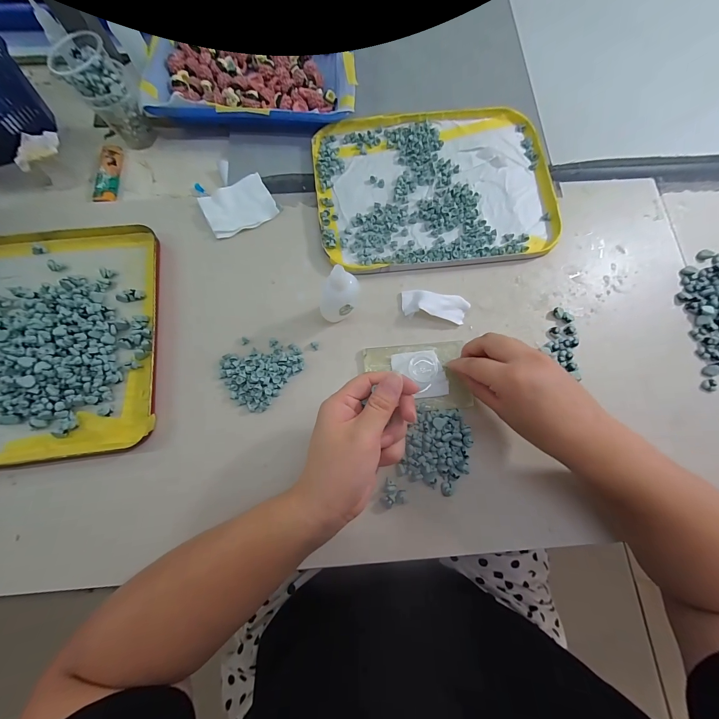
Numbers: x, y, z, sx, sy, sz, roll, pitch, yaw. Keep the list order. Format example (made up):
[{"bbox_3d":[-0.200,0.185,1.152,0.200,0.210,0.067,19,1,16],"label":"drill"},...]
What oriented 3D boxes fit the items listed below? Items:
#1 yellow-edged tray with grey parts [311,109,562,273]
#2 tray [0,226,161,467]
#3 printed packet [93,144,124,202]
[{"bbox_3d":[0.088,-0.206,0.365,0.272,0.011,0.207,-8,78,-3],"label":"yellow-edged tray with grey parts"},{"bbox_3d":[-0.328,-0.022,0.305,0.241,0.027,0.237,-7,78,-3],"label":"tray"},{"bbox_3d":[-0.301,-0.225,0.369,0.021,0.016,0.080,1,77,-1],"label":"printed packet"}]

